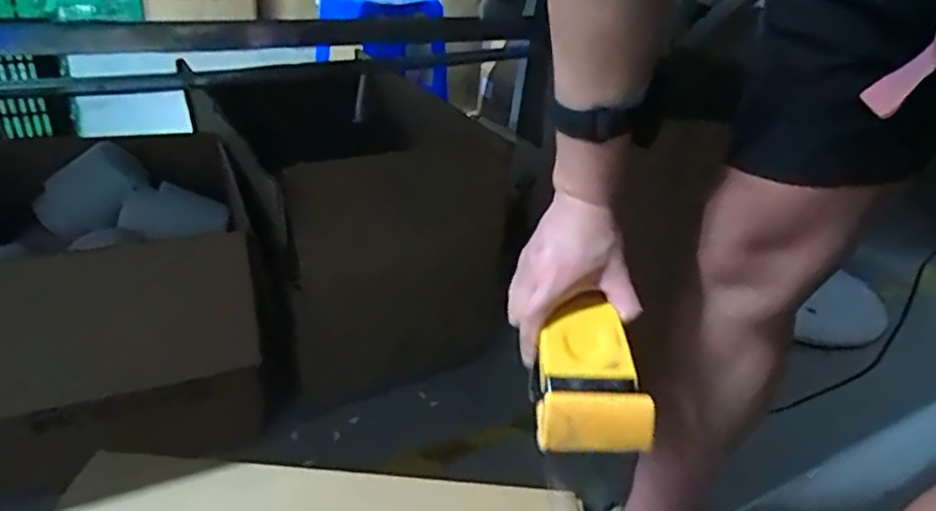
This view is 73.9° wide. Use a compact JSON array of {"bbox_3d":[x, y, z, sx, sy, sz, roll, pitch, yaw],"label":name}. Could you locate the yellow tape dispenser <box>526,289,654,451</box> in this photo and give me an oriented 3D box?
[{"bbox_3d":[0.089,0.083,0.459,0.075,0.041,0.128,6,30,1],"label":"yellow tape dispenser"}]

